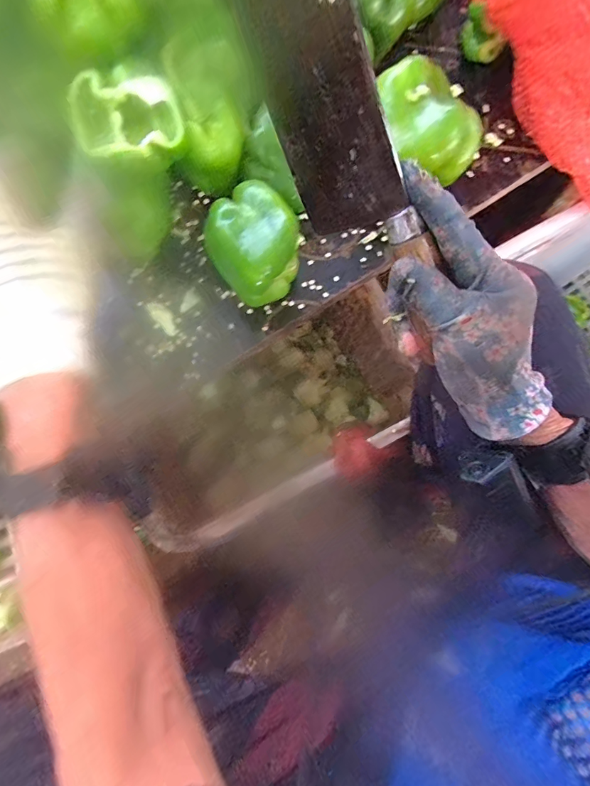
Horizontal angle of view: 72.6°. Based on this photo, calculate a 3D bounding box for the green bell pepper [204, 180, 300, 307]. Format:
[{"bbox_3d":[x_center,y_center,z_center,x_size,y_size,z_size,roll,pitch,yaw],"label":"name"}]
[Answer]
[{"bbox_3d":[-0.034,-0.124,0.339,0.068,0.067,0.082,-38,81,-9],"label":"green bell pepper"}]

